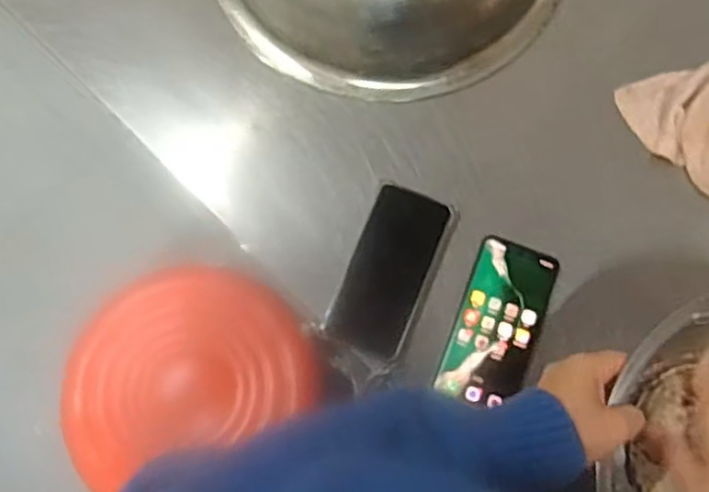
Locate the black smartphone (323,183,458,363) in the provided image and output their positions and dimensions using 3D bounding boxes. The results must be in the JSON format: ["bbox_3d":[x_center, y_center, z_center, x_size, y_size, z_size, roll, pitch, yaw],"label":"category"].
[{"bbox_3d":[0.032,0.022,0.634,0.080,0.011,0.162,23,78,5],"label":"black smartphone"}]

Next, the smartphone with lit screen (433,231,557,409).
[{"bbox_3d":[0.134,0.068,0.625,0.076,0.015,0.152,19,77,4],"label":"smartphone with lit screen"}]

